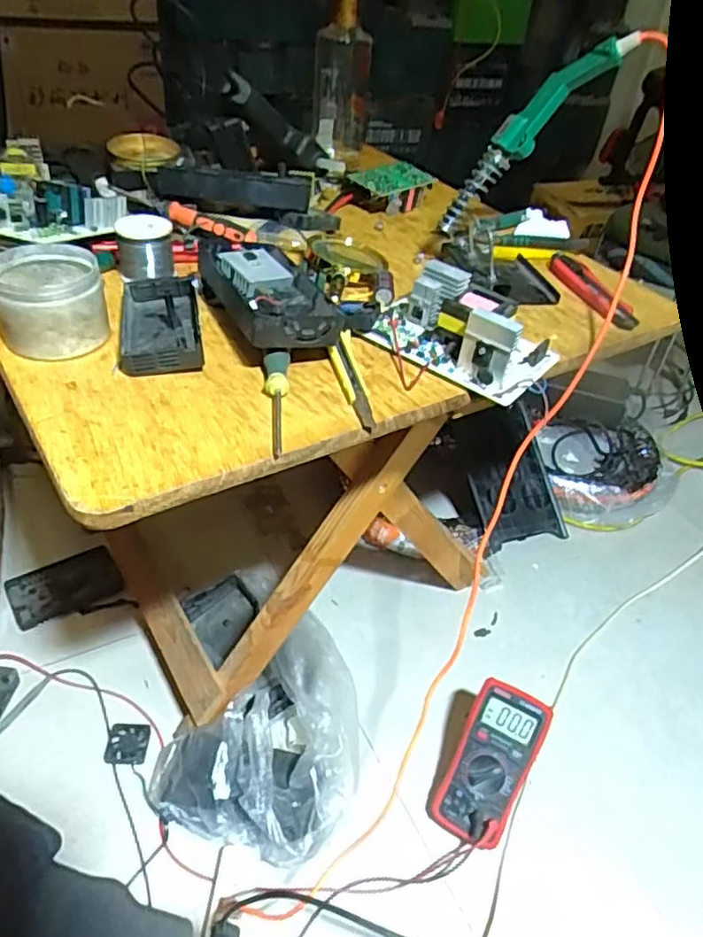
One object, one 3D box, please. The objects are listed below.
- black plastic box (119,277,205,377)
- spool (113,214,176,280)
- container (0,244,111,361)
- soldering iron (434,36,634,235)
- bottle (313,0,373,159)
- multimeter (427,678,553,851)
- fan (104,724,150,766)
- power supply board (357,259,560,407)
[{"bbox_3d":[-0.164,-0.128,0.559,0.065,0.027,0.133,-4,42,-12],"label":"black plastic box"},{"bbox_3d":[-0.200,-0.211,0.625,0.053,0.049,0.053,-4,42,-12],"label":"spool"},{"bbox_3d":[-0.246,-0.138,0.530,0.080,0.059,0.085,-12,44,-20],"label":"container"},{"bbox_3d":[0.173,-0.337,0.650,0.032,0.232,0.040,32,32,-27],"label":"soldering iron"},{"bbox_3d":[-0.010,-0.520,0.823,0.071,0.222,0.083,4,41,-3],"label":"bottle"},{"bbox_3d":[0.170,0.362,0.801,0.090,0.041,0.182,25,79,21],"label":"multimeter"},{"bbox_3d":[-0.291,0.358,0.841,0.052,0.005,0.053,2,41,-5],"label":"fan"},{"bbox_3d":[0.098,-0.127,0.577,0.154,0.059,0.102,24,44,20],"label":"power supply board"}]

